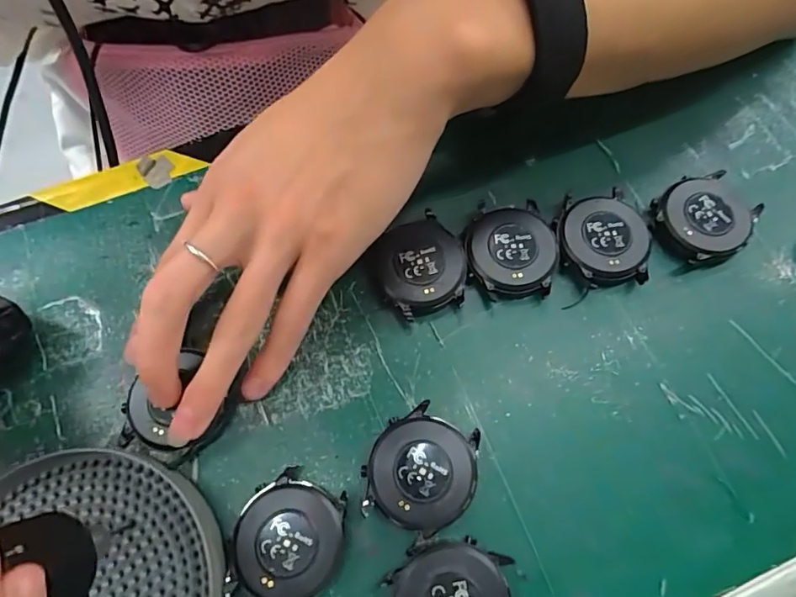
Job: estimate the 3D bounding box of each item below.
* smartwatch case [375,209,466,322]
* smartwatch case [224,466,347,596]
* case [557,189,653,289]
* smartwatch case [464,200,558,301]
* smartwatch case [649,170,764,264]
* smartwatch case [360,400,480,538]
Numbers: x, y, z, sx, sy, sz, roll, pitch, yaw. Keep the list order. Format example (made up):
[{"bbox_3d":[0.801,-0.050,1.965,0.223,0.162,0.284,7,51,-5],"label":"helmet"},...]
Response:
[{"bbox_3d":[0.012,-0.015,0.245,0.041,0.014,0.048,-17,70,-5],"label":"smartwatch case"},{"bbox_3d":[-0.045,0.098,0.202,0.046,0.009,0.048,24,72,9],"label":"smartwatch case"},{"bbox_3d":[0.102,-0.029,0.247,0.044,0.010,0.049,-1,70,0],"label":"case"},{"bbox_3d":[0.056,-0.025,0.248,0.043,0.012,0.052,-1,70,0],"label":"smartwatch case"},{"bbox_3d":[0.155,-0.041,0.251,0.049,0.012,0.043,-33,73,-11],"label":"smartwatch case"},{"bbox_3d":[0.011,0.073,0.211,0.045,0.010,0.047,28,73,10],"label":"smartwatch case"}]

